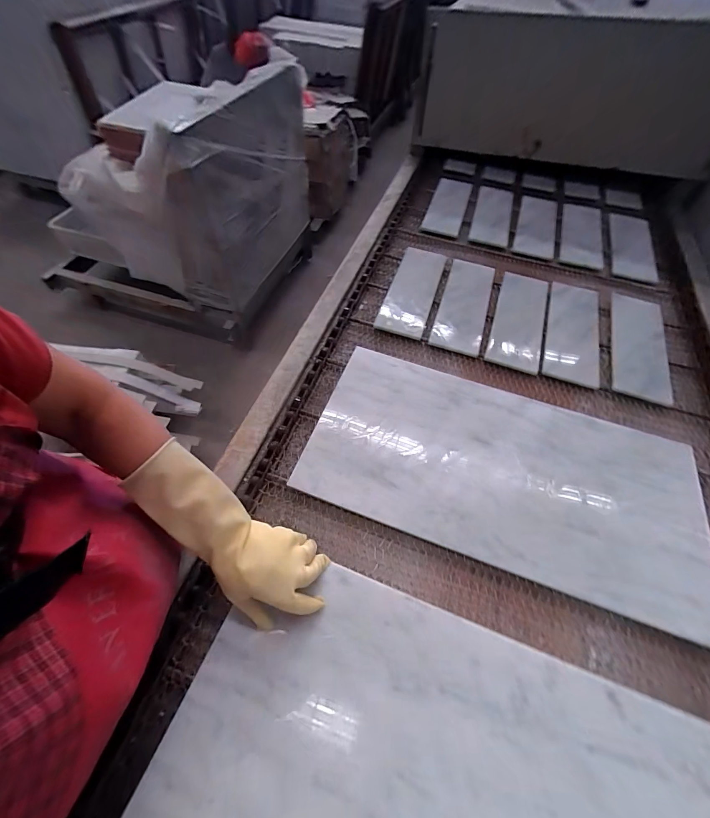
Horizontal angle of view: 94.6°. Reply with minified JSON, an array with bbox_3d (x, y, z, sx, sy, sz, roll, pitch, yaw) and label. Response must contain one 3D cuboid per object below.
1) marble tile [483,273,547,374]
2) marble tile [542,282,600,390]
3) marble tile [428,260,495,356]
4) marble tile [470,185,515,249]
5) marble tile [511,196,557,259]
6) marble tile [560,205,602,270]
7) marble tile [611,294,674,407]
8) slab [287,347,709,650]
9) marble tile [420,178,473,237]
[{"bbox_3d":[0.368,-0.206,0.734,0.103,0.012,0.300,20,58,9],"label":"marble tile"},{"bbox_3d":[0.482,-0.183,0.722,0.110,0.010,0.314,21,58,10],"label":"marble tile"},{"bbox_3d":[0.253,-0.253,0.747,0.103,0.017,0.311,17,58,8],"label":"marble tile"},{"bbox_3d":[0.407,-0.583,0.962,0.107,0.009,0.308,16,58,7],"label":"marble tile"},{"bbox_3d":[0.527,-0.539,0.956,0.109,0.015,0.303,19,58,9],"label":"marble tile"},{"bbox_3d":[0.649,-0.507,0.943,0.109,0.012,0.322,20,58,10],"label":"marble tile"},{"bbox_3d":[0.616,-0.145,0.714,0.107,0.011,0.312,18,57,16],"label":"marble tile"},{"bbox_3d":[0.236,0.087,0.534,0.609,0.012,0.307,17,57,10],"label":"slab"},{"bbox_3d":[0.280,-0.614,0.969,0.103,0.008,0.336,17,58,8],"label":"marble tile"}]

